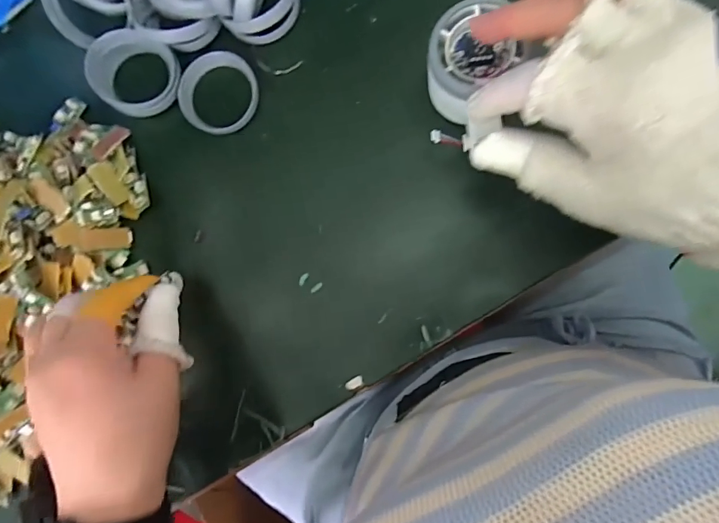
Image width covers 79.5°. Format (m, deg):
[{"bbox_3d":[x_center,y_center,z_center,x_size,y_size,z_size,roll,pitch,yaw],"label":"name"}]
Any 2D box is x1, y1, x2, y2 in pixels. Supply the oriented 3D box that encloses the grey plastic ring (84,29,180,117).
[{"bbox_3d":[-0.167,-0.139,0.319,0.061,0.019,0.059,0,86,3],"label":"grey plastic ring"}]

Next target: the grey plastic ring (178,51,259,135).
[{"bbox_3d":[-0.105,-0.125,0.321,0.059,0.005,0.063,0,88,8],"label":"grey plastic ring"}]

